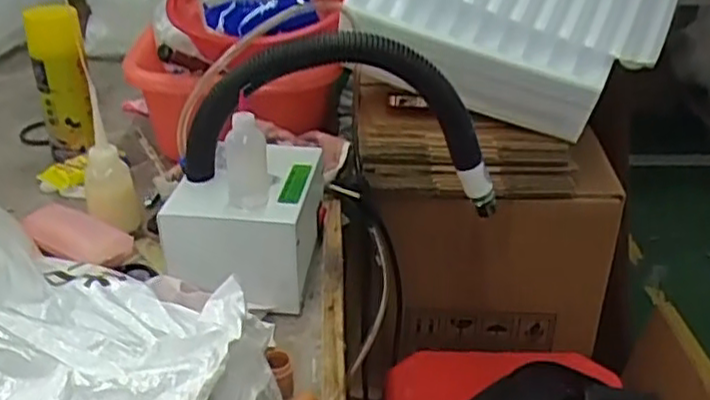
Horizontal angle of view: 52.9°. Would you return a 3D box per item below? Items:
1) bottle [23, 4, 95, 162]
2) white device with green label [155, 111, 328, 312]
[{"bbox_3d":[-0.374,-0.143,0.914,0.052,0.205,0.062,-17,34,-29],"label":"bottle"},{"bbox_3d":[-0.109,-0.014,0.702,0.130,0.165,0.160,3,29,4],"label":"white device with green label"}]

